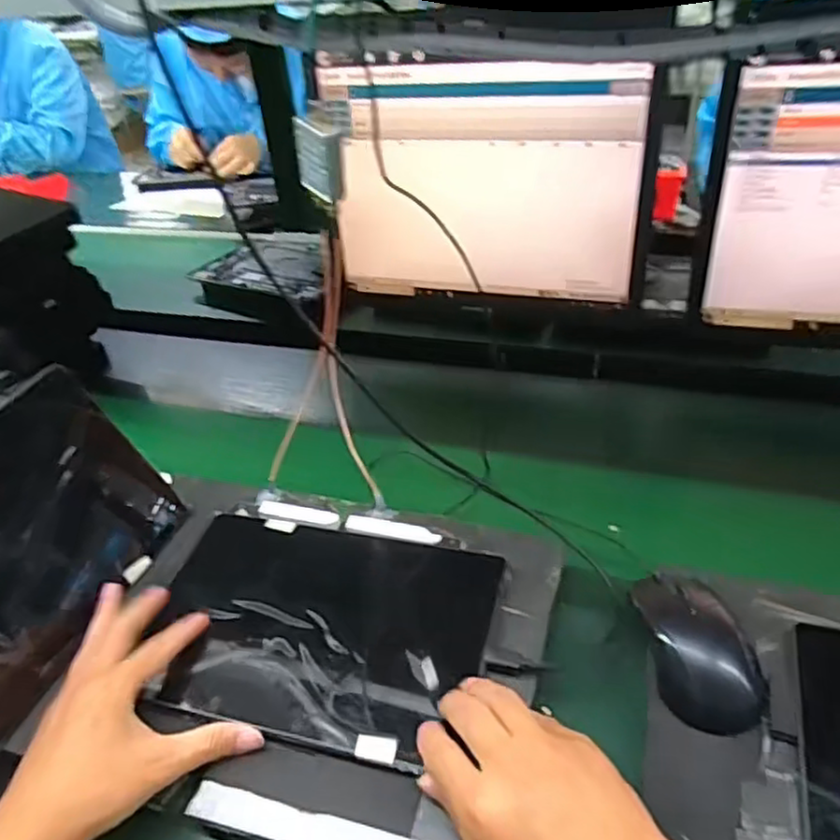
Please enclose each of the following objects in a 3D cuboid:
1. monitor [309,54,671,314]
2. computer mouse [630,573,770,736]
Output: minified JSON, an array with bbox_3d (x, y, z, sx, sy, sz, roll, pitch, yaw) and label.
[{"bbox_3d":[0.066,-0.247,0.754,0.360,0.274,0.052,6,39,16],"label":"monitor"},{"bbox_3d":[0.184,0.148,0.452,0.057,0.035,0.103,-7,37,0],"label":"computer mouse"}]

